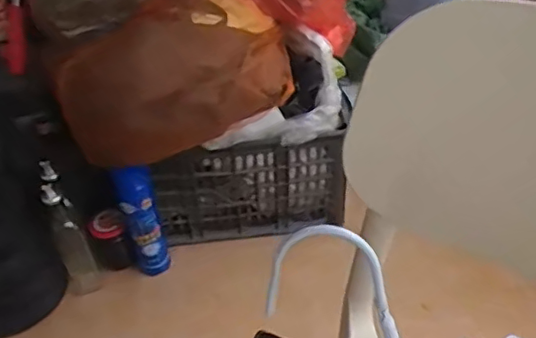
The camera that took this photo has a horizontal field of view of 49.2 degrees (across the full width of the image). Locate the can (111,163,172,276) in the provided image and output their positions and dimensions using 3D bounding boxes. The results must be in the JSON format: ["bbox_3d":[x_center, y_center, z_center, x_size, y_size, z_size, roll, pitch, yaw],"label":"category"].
[{"bbox_3d":[-0.219,0.084,1.016,0.060,0.257,0.062,-2,43,2],"label":"can"}]

